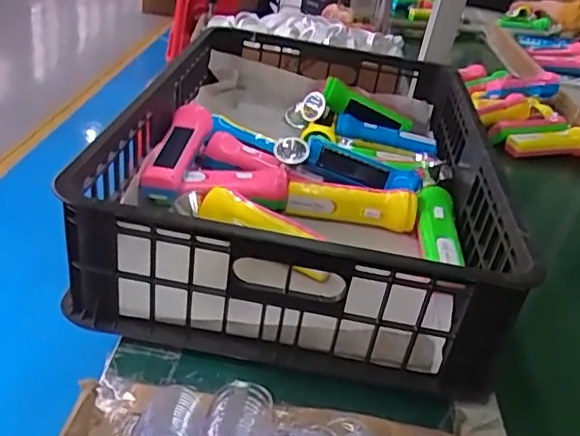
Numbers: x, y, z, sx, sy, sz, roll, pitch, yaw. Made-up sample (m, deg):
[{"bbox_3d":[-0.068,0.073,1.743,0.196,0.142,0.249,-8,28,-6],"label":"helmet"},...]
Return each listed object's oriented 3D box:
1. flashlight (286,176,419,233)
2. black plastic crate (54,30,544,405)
[{"bbox_3d":[0.075,-0.018,0.709,0.155,0.042,0.034,11,32,2],"label":"flashlight"},{"bbox_3d":[0.028,-0.064,0.712,0.396,0.139,0.555,10,32,0],"label":"black plastic crate"}]

